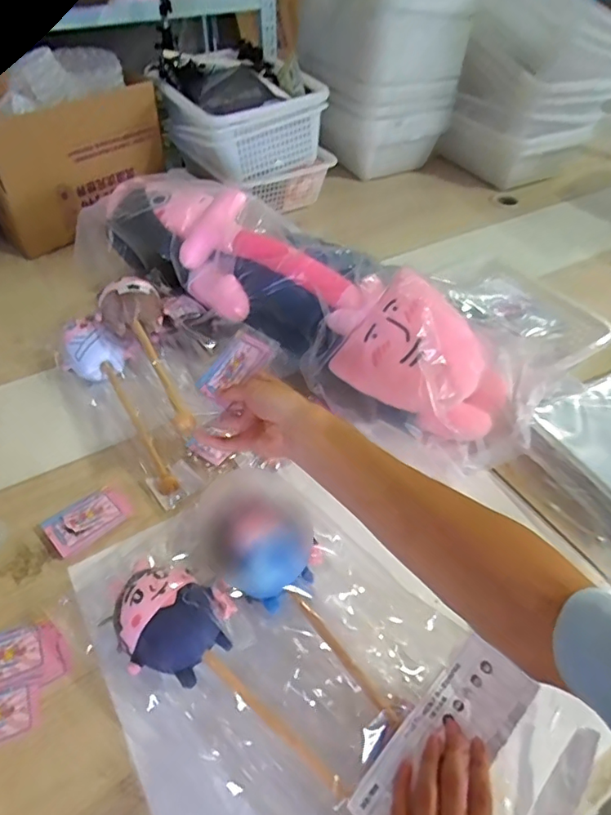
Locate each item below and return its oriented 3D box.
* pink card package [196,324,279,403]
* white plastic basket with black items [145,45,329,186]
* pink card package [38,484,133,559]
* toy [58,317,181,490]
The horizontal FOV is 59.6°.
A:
[{"bbox_3d":[-0.078,-0.048,0.602,0.066,0.004,0.093,35,84,38],"label":"pink card package"},{"bbox_3d":[-0.144,-0.613,1.115,0.254,0.146,0.303,-30,55,-25],"label":"white plastic basket with black items"},{"bbox_3d":[-0.252,0.129,0.624,0.056,0.019,0.094,35,56,27],"label":"pink card package"},{"bbox_3d":[-0.246,-0.006,0.724,0.074,0.054,0.312,-29,67,-25],"label":"toy"}]

